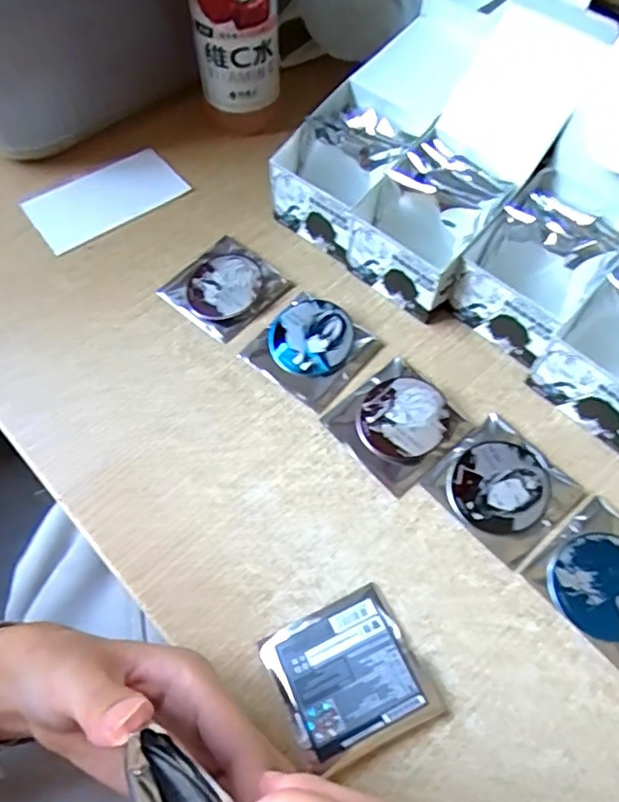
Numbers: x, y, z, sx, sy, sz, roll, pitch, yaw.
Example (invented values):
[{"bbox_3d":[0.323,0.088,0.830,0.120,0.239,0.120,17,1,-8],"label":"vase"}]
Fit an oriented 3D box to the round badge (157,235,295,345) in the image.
[{"bbox_3d":[-0.061,-0.082,0.428,0.071,0.013,0.069,39,69,20],"label":"round badge"}]

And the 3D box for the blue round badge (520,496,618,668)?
[{"bbox_3d":[0.165,0.097,0.324,0.066,0.010,0.070,-38,67,-18],"label":"blue round badge"}]

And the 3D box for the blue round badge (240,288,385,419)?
[{"bbox_3d":[0.001,-0.036,0.397,0.071,0.014,0.067,35,68,18],"label":"blue round badge"}]

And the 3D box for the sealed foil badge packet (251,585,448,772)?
[{"bbox_3d":[0.019,0.139,0.303,0.072,0.011,0.069,-23,64,-11],"label":"sealed foil badge packet"}]

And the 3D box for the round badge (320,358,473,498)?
[{"bbox_3d":[0.054,0.012,0.371,0.064,0.013,0.069,-39,68,-18],"label":"round badge"}]

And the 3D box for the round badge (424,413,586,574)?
[{"bbox_3d":[0.115,0.050,0.350,0.065,0.010,0.070,-40,68,-18],"label":"round badge"}]

